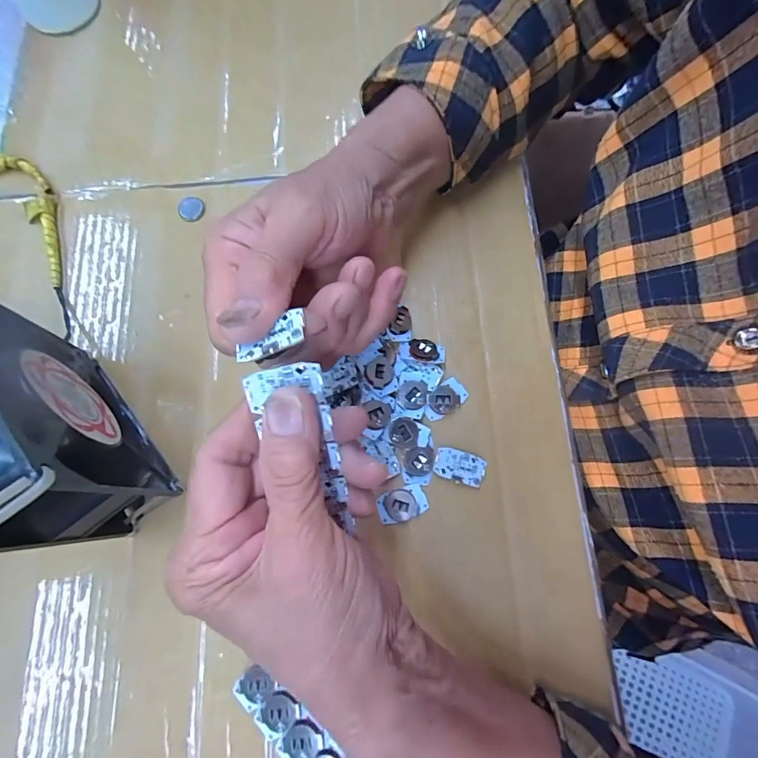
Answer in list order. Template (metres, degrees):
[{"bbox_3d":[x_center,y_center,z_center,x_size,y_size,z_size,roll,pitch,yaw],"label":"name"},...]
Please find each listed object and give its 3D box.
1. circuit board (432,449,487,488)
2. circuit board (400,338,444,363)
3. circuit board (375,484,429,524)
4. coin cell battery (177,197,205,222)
[{"bbox_3d":[0.049,0.053,0.238,0.030,0.004,0.018,16,77,5],"label":"circuit board"},{"bbox_3d":[0.028,-0.018,0.257,0.029,0.006,0.018,2,62,6],"label":"circuit board"},{"bbox_3d":[0.014,0.075,0.234,0.029,0.004,0.019,-16,76,-3],"label":"circuit board"},{"bbox_3d":[-0.140,-0.127,0.294,0.019,0.004,0.019,26,78,7],"label":"coin cell battery"}]

